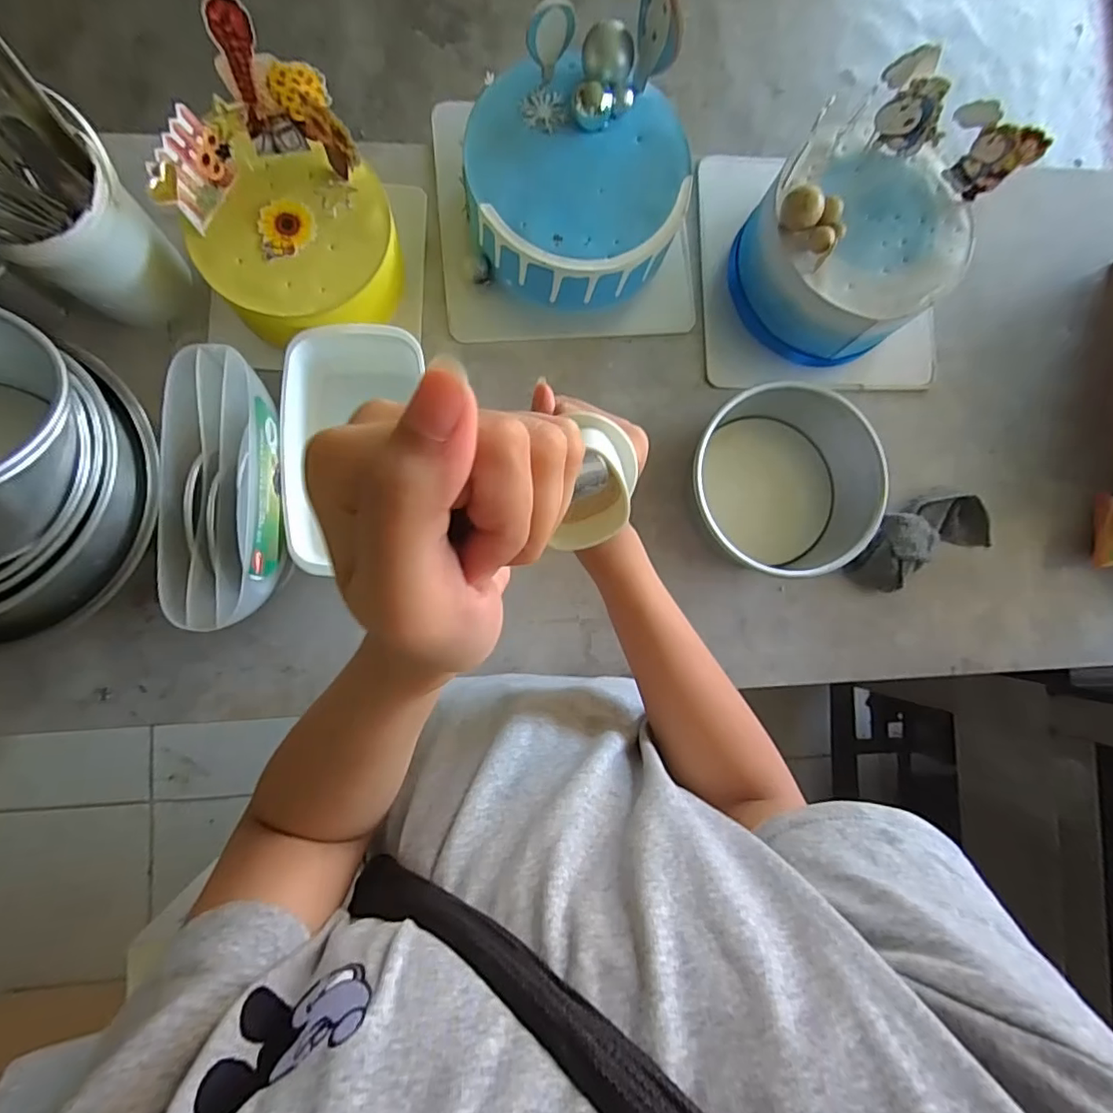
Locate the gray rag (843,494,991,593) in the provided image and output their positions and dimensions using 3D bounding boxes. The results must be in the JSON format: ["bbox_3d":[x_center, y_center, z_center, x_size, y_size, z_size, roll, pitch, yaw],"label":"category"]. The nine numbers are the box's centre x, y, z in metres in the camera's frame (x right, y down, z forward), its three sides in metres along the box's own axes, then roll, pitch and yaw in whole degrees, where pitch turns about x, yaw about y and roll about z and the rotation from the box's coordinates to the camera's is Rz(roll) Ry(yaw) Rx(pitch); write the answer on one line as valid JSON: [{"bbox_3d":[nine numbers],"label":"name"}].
[{"bbox_3d":[0.395,-0.021,0.597,0.170,0.044,0.076,-23,89,-7],"label":"gray rag"}]

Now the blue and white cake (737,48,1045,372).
[{"bbox_3d":[0.302,-0.317,0.543,0.196,0.160,0.175,-43,91,-7],"label":"blue and white cake"}]

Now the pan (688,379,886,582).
[{"bbox_3d":[0.223,-0.075,0.570,0.184,0.073,0.176,0,86,-6],"label":"pan"}]

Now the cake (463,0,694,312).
[{"bbox_3d":[0.022,-0.370,0.527,0.207,0.131,0.210,-5,87,-6],"label":"cake"}]

